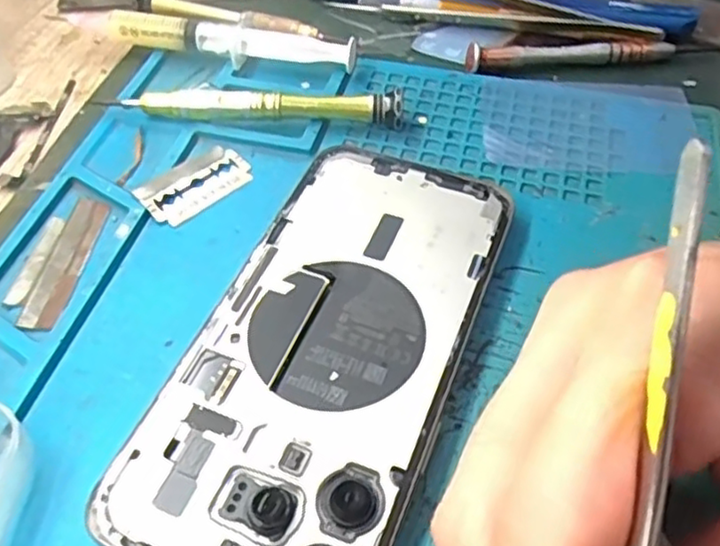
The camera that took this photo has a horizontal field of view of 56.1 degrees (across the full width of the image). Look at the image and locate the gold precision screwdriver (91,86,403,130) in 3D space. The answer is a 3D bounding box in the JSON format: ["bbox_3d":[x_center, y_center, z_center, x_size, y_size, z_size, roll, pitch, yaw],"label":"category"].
[{"bbox_3d":[-0.042,-0.066,0.271,0.117,0.015,0.010,2,51,2],"label":"gold precision screwdriver"}]

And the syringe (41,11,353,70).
[{"bbox_3d":[-0.068,-0.100,0.298,0.133,0.020,0.014,8,52,7],"label":"syringe"}]

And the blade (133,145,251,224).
[{"bbox_3d":[-0.061,-0.033,0.253,0.042,0.004,0.023,-36,73,-28],"label":"blade"}]

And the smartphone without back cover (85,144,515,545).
[{"bbox_3d":[-0.008,0.020,0.207,0.075,0.009,0.156,17,53,13],"label":"smartphone without back cover"}]

